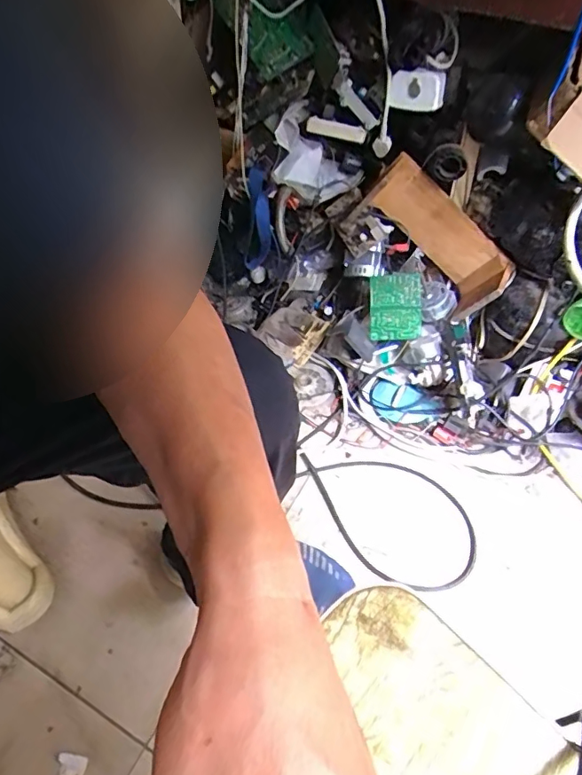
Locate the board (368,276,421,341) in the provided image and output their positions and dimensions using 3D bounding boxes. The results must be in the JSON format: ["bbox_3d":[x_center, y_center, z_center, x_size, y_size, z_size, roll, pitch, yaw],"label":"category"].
[{"bbox_3d":[0.194,-0.151,0.961,0.093,0.013,0.122,0,88,11],"label":"board"}]

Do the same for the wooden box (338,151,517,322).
[{"bbox_3d":[0.260,-0.273,0.952,0.290,0.124,0.115,40,55,-10],"label":"wooden box"}]

